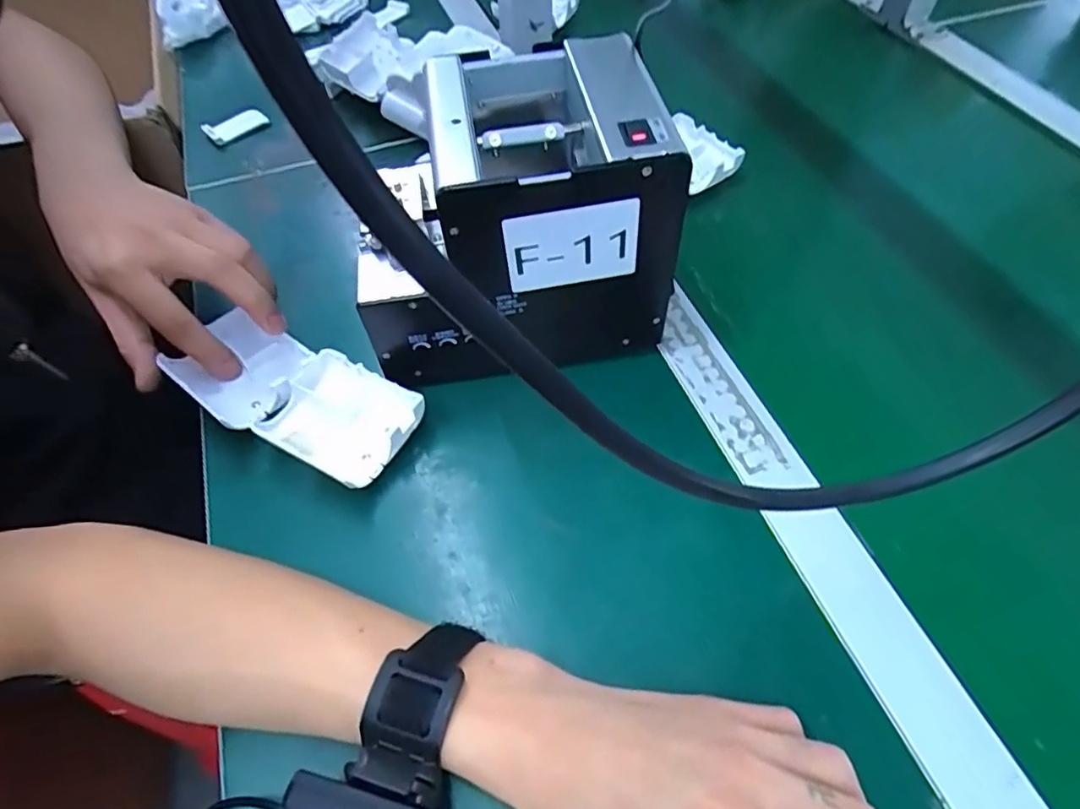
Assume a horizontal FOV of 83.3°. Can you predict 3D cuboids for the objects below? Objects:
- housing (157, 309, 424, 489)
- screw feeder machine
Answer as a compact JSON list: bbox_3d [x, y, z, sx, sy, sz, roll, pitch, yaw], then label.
[{"bbox_3d":[-0.155,-0.003,0.384,0.162,0.032,0.070,23,59,17],"label":"housing"},{"bbox_3d":[-0.021,-0.115,0.375,0.175,0.151,0.128,-9,56,-4],"label":"screw feeder machine"}]

